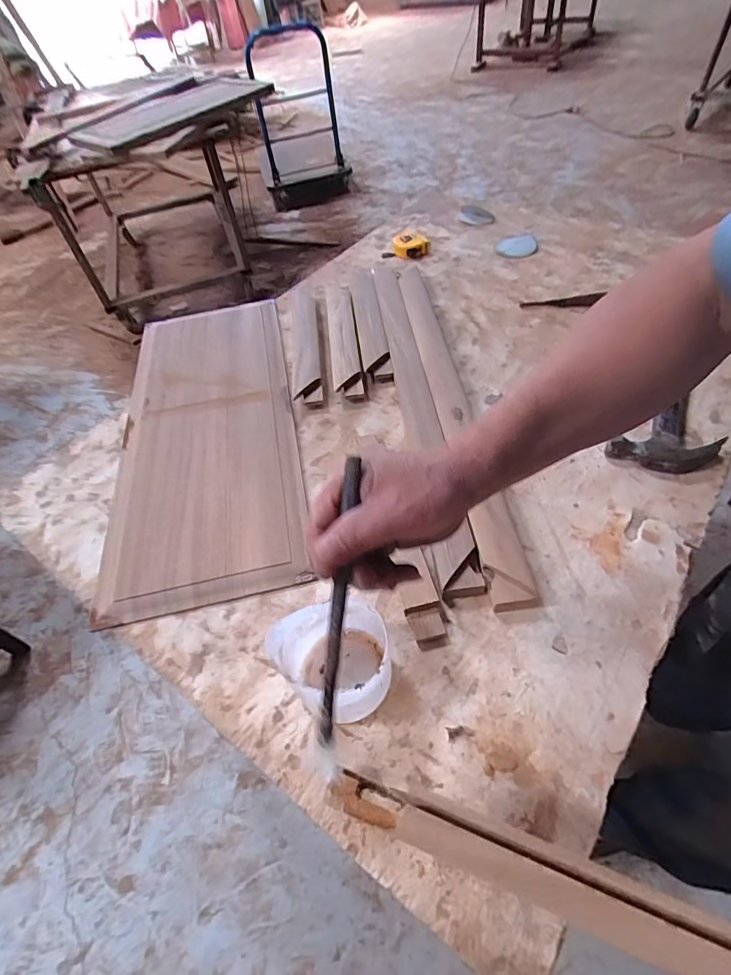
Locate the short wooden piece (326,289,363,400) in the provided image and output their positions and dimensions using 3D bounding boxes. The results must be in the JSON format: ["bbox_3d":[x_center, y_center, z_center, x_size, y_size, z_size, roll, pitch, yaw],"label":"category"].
[{"bbox_3d":[-0.041,-0.277,0.846,0.047,0.034,0.321,-8,51,1],"label":"short wooden piece"}]

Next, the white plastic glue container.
[{"bbox_3d":[-0.031,0.157,0.445,0.098,0.108,0.089,-2,51,5],"label":"white plastic glue container"}]

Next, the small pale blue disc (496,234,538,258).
[{"bbox_3d":[0.329,-0.527,1.025,0.085,0.004,0.091,-3,51,4],"label":"small pale blue disc"}]

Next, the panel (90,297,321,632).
[{"bbox_3d":[-0.248,-0.098,0.732,0.261,0.015,0.618,-12,53,-3],"label":"panel"}]

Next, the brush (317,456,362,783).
[{"bbox_3d":[-0.016,0.080,0.292,0.015,0.010,0.196,6,92,10],"label":"brush"}]

